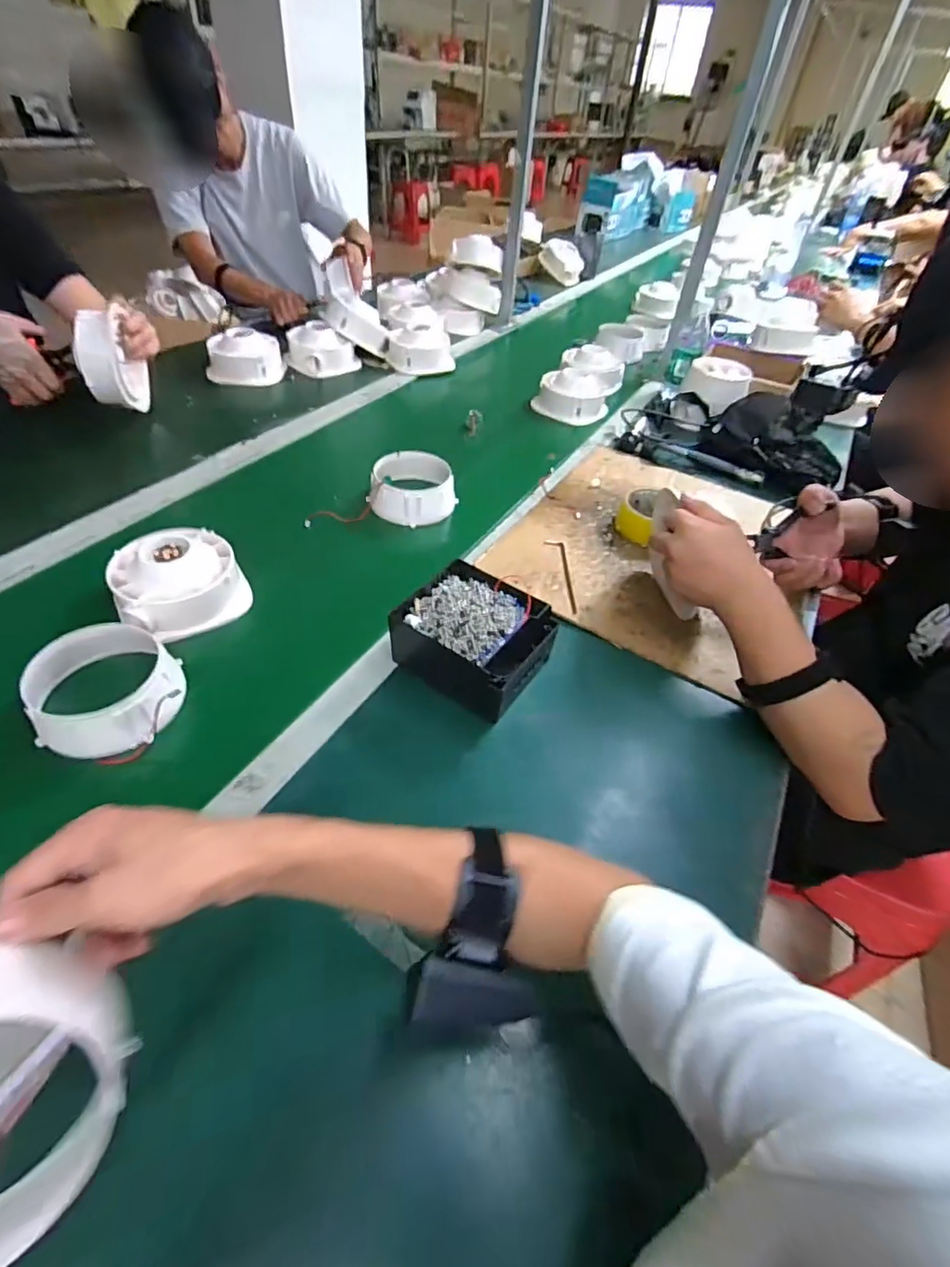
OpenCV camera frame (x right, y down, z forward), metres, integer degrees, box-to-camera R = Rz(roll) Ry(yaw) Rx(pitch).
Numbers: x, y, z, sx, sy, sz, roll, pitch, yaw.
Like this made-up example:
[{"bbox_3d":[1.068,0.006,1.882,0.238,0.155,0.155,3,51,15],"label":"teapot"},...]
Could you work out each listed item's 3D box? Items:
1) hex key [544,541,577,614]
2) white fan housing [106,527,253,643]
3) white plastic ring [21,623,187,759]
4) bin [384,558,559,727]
[{"bbox_3d":[0.116,-0.078,0.707,0.027,0.004,0.145,-1,46,-5],"label":"hex key"},{"bbox_3d":[-0.339,-0.061,0.613,0.136,0.068,0.120,-34,57,-31],"label":"white fan housing"},{"bbox_3d":[-0.347,0.048,0.509,0.124,0.046,0.117,2,46,-2],"label":"white plastic ring"},{"bbox_3d":[0.000,0.003,0.573,0.143,0.072,0.127,29,51,22],"label":"bin"}]

